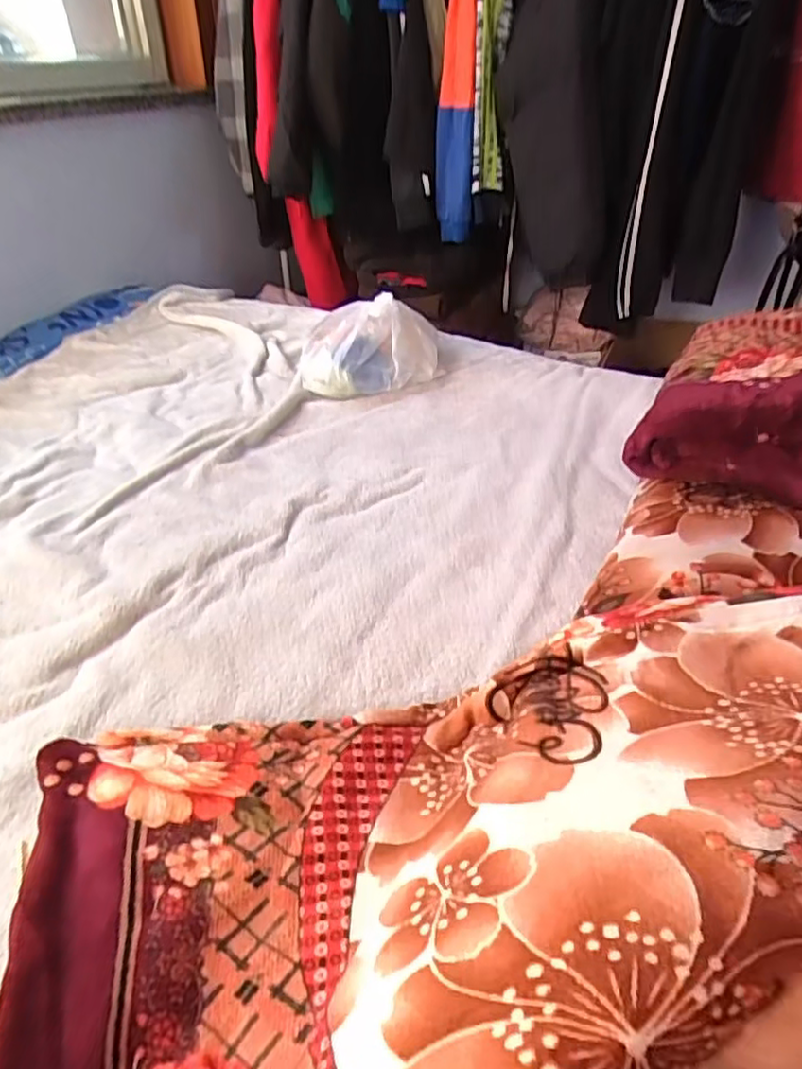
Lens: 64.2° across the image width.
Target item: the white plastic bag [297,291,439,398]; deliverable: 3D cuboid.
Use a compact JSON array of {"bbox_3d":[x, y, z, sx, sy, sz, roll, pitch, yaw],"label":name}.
[{"bbox_3d":[-0.050,-0.311,1.065,0.237,0.119,0.141,-7,40,-9],"label":"white plastic bag"}]

